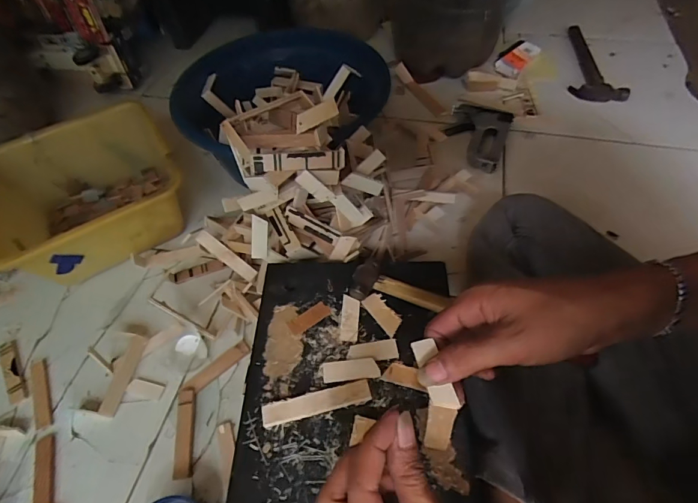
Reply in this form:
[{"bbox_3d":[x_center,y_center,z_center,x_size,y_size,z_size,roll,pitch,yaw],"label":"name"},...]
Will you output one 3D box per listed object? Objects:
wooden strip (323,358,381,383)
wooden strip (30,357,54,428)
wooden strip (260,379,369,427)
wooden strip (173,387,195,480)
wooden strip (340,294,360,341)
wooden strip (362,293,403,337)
[{"bbox_3d":[0.002,0.112,0.388,0.053,0.005,0.019,-5,54,1],"label":"wooden strip"},{"bbox_3d":[-0.404,0.184,0.535,0.020,0.004,0.098,-26,56,-14],"label":"wooden strip"},{"bbox_3d":[-0.029,0.138,0.371,0.097,0.009,0.019,-13,54,-5],"label":"wooden strip"},{"bbox_3d":[-0.195,0.213,0.484,0.020,0.006,0.098,0,60,-17],"label":"wooden strip"},{"bbox_3d":[0.001,0.068,0.422,0.018,0.004,0.050,1,54,5],"label":"wooden strip"},{"bbox_3d":[0.036,0.064,0.423,0.020,0.006,0.049,-32,58,-18],"label":"wooden strip"}]

